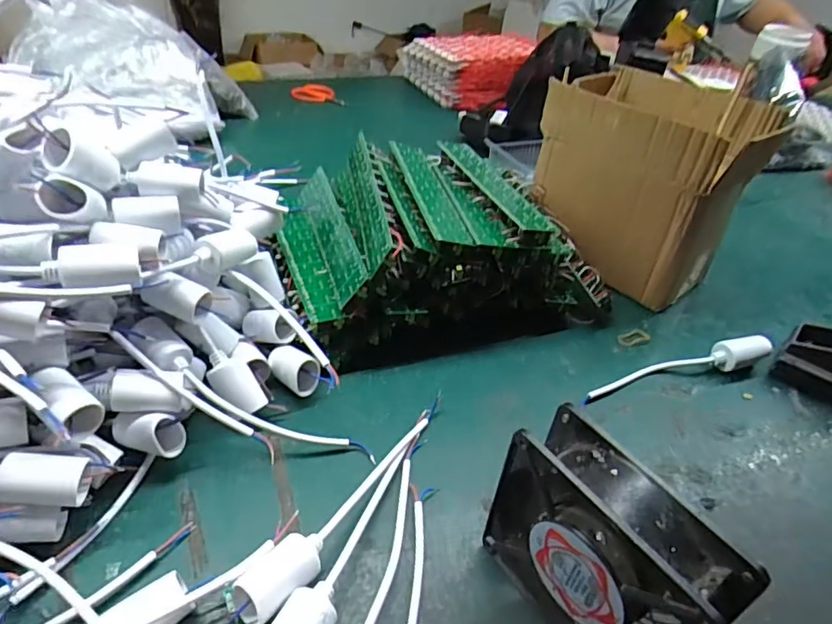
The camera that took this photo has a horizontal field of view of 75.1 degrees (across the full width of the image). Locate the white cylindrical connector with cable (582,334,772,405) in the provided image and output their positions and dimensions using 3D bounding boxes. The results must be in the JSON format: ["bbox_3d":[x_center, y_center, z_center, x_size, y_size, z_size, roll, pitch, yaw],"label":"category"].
[{"bbox_3d":[0.232,0.049,0.478,0.190,0.030,0.029,-10,41,-20],"label":"white cylindrical connector with cable"}]

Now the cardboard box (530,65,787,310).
[{"bbox_3d":[0.243,-0.135,0.586,0.152,0.187,0.191,-29,50,-36],"label":"cardboard box"}]

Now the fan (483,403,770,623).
[{"bbox_3d":[0.098,0.133,0.292,0.047,0.119,0.122,-22,46,-31],"label":"fan"}]

